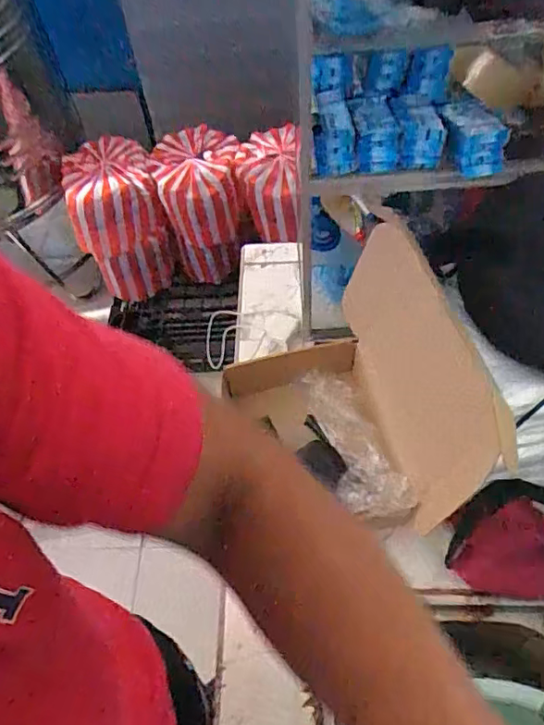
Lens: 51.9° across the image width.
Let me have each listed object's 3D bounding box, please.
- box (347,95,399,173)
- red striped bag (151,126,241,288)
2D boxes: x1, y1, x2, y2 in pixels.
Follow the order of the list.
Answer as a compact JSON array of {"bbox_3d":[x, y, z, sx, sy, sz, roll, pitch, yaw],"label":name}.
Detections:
[{"bbox_3d":[0.127,-0.289,0.697,0.055,0.045,0.100,-4,55,2],"label":"box"},{"bbox_3d":[-0.223,-0.514,1.859,0.275,0.367,0.358,-17,55,-7],"label":"red striped bag"}]

